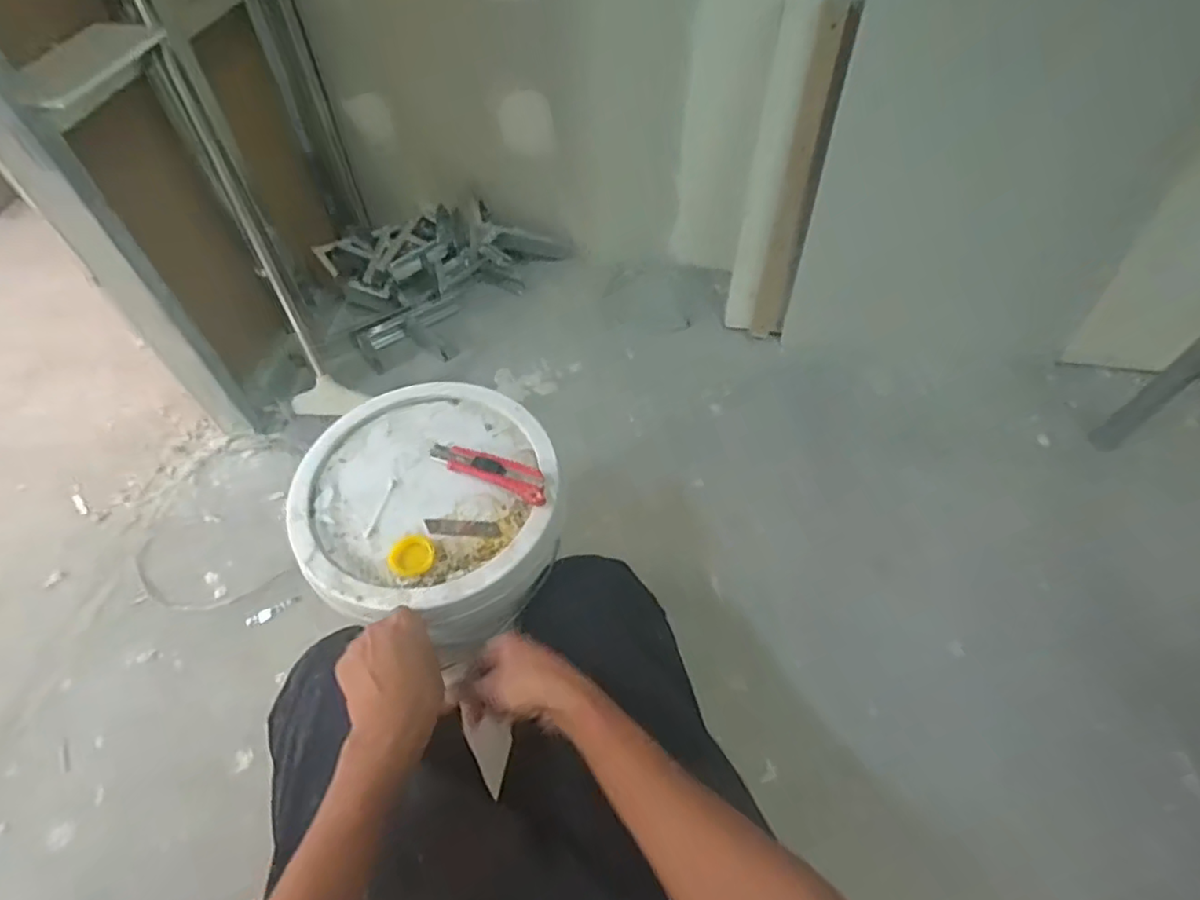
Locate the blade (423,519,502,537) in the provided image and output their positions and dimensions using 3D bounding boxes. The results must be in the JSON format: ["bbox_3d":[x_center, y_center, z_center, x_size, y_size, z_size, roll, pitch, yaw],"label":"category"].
[{"bbox_3d":[-0.145,0.082,0.636,0.079,0.008,0.019,6,58,-4],"label":"blade"}]

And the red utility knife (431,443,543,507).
[{"bbox_3d":[-0.124,0.024,0.669,0.146,0.023,0.035,19,57,13],"label":"red utility knife"}]

